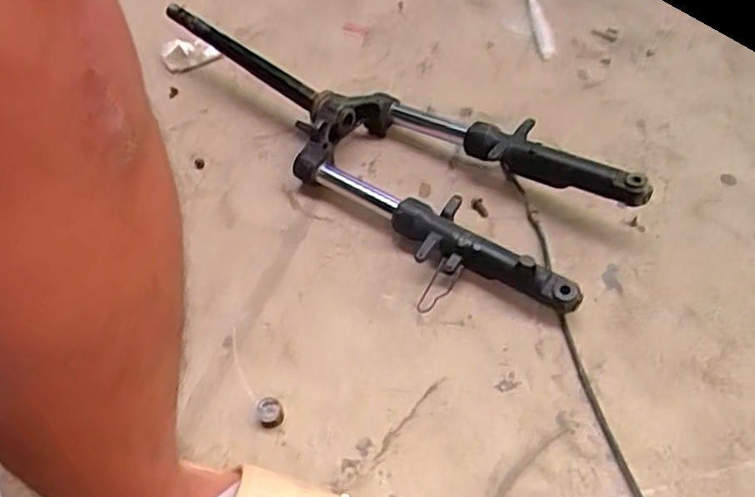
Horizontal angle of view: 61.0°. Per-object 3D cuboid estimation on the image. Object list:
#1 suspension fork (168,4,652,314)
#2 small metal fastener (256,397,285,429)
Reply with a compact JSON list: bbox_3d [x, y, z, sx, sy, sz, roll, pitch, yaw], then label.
[{"bbox_3d":[-0.024,-0.157,0.805,0.686,0.080,0.205,32,60,27],"label":"suspension fork"},{"bbox_3d":[-0.101,0.152,0.600,0.024,0.017,0.028,-20,52,-12],"label":"small metal fastener"}]

